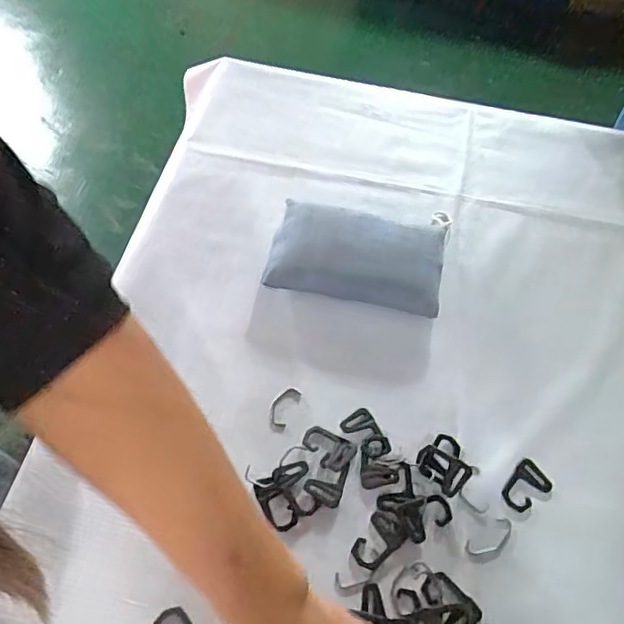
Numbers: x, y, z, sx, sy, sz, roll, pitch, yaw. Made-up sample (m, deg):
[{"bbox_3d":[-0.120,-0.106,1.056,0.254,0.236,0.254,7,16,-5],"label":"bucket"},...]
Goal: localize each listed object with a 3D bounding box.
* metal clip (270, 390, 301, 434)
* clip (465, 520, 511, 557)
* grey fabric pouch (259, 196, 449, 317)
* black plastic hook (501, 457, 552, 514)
[{"bbox_3d":[-0.025,0.083,0.488,0.018,0.004,0.039,22,58,11],"label":"metal clip"},{"bbox_3d":[0.138,0.176,0.439,0.043,0.004,0.018,-25,61,-18],"label":"clip"},{"bbox_3d":[0.045,-0.056,0.558,0.161,0.039,0.098,10,57,3],"label":"grey fabric pouch"},{"bbox_3d":[0.171,0.141,0.462,0.041,0.004,0.029,-32,64,-22],"label":"black plastic hook"}]

